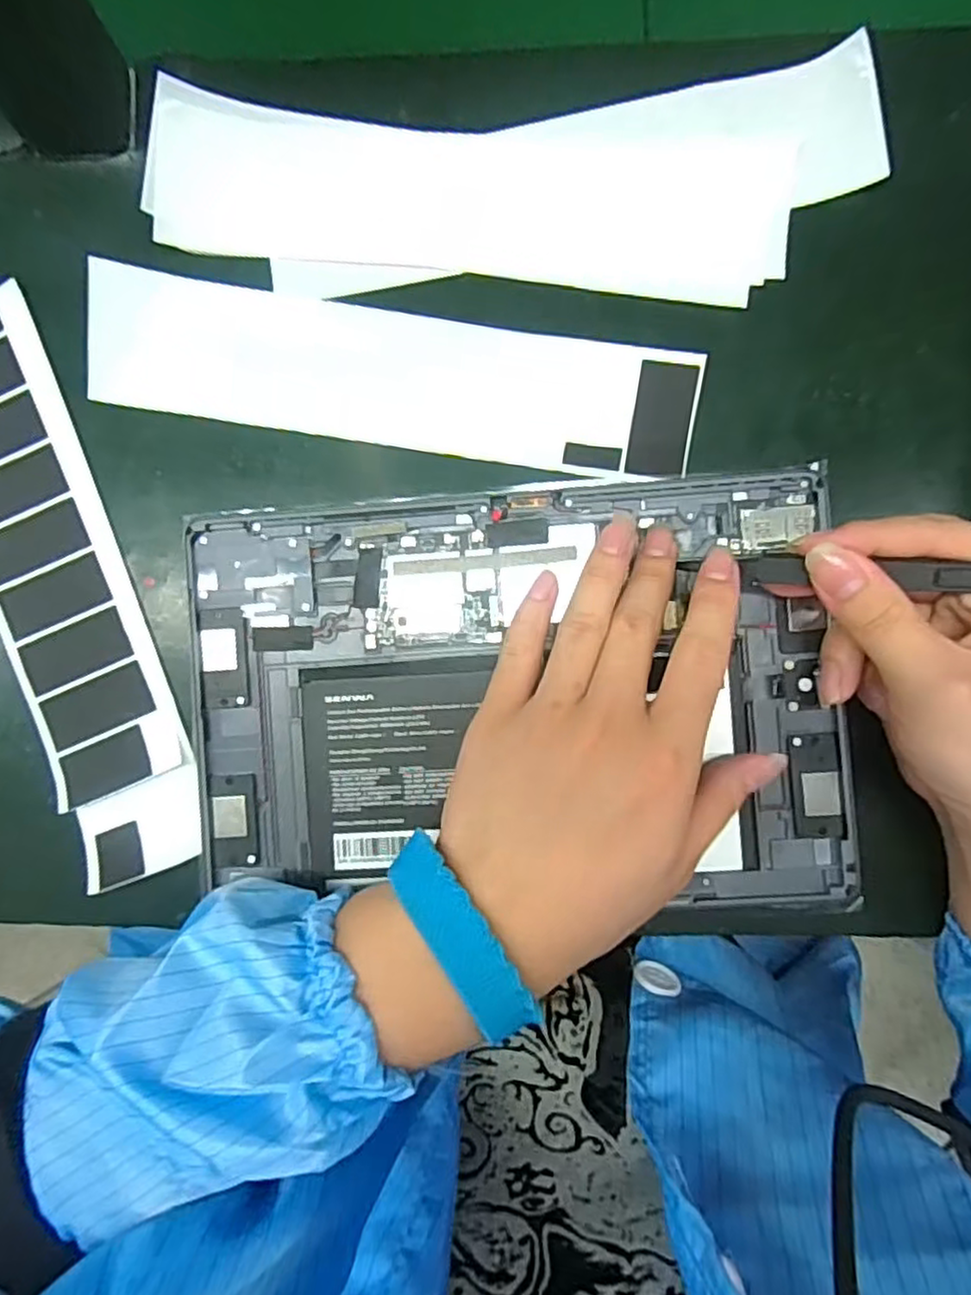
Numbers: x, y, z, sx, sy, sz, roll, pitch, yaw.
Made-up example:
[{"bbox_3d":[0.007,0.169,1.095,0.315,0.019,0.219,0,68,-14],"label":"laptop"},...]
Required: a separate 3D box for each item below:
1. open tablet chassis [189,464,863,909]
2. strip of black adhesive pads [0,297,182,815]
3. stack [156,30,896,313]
[{"bbox_3d":[0.011,0.022,0.269,0.252,0.006,0.166,-4,89,3],"label":"open tablet chassis"},{"bbox_3d":[-0.209,-0.060,0.304,0.051,0.006,0.262,-22,88,5],"label":"strip of black adhesive pads"},{"bbox_3d":[0.009,-0.197,0.289,0.302,0.013,0.091,-1,89,3],"label":"stack"}]

